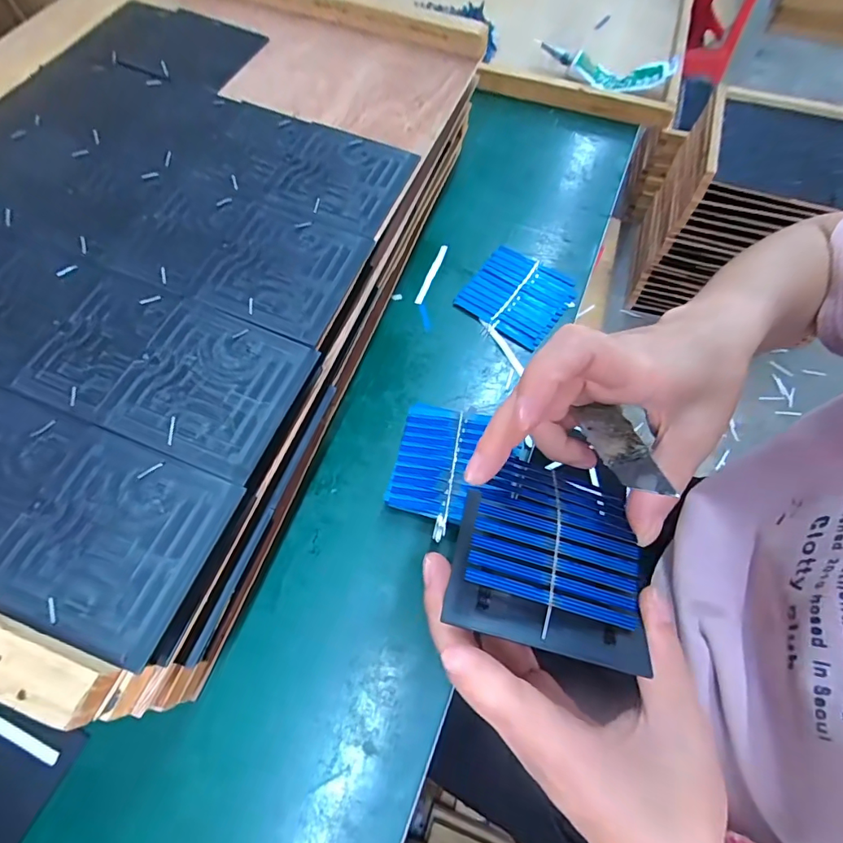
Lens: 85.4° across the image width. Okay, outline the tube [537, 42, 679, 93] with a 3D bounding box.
[{"bbox_3d":[0.186,-0.359,0.461,0.138,0.022,0.042,13,66,6],"label":"tube"}]

